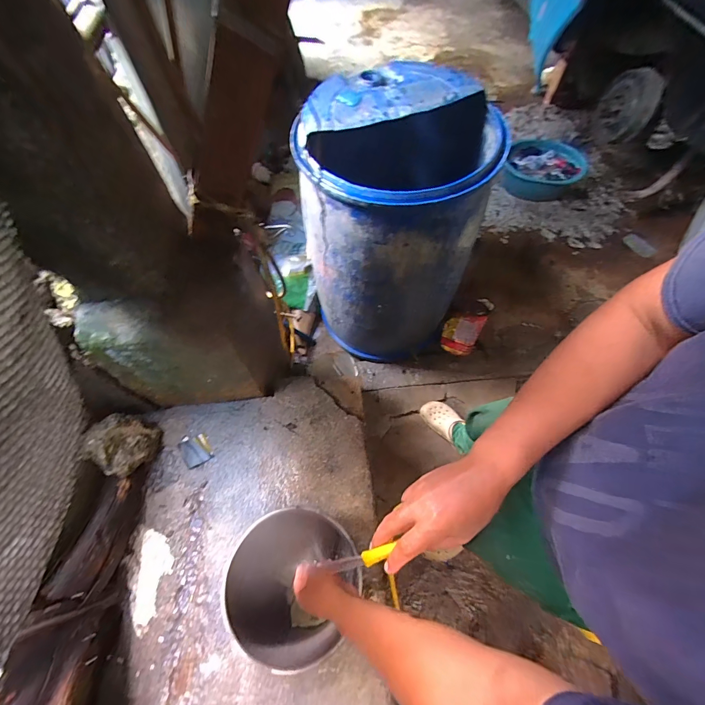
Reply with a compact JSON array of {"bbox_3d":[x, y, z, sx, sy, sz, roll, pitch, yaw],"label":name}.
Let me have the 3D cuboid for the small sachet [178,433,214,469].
[{"bbox_3d":[-0.402,0.246,0.876,0.067,0.006,0.085,-29,65,-14],"label":"small sachet"}]

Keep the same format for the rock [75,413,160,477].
[{"bbox_3d":[-0.537,0.218,0.815,0.098,0.138,0.133,19,64,11],"label":"rock"}]

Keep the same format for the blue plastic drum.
[{"bbox_3d":[0.149,-0.424,1.222,0.520,0.824,0.606,16,63,9],"label":"blue plastic drum"}]

